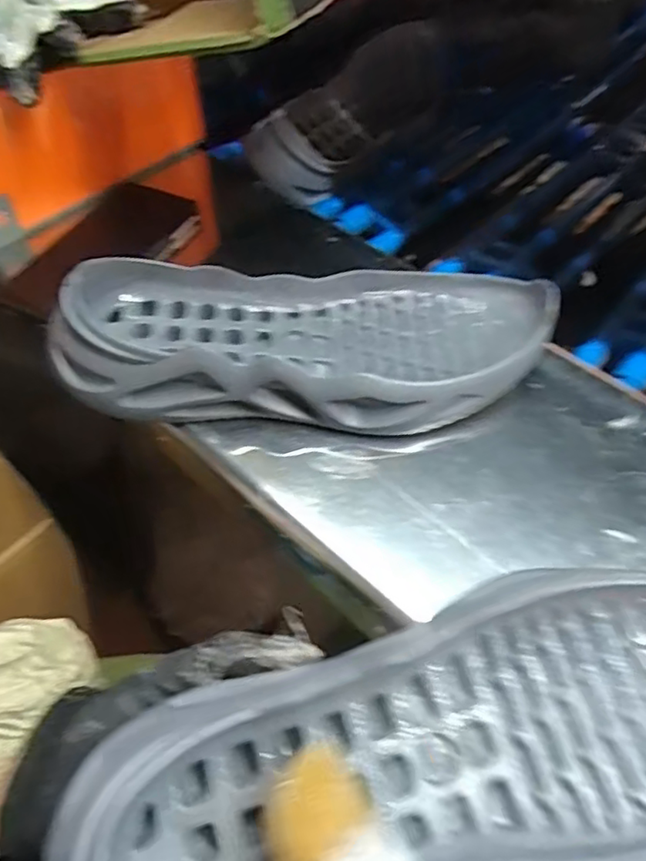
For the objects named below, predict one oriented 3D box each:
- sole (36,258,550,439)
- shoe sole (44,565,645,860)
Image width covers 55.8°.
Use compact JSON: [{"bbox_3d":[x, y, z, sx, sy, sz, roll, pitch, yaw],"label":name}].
[{"bbox_3d":[-0.010,-0.057,0.393,0.305,0.060,0.119,-3,54,-2],"label":"sole"},{"bbox_3d":[0.059,0.124,0.241,0.304,0.047,0.107,-10,55,-12],"label":"shoe sole"}]

